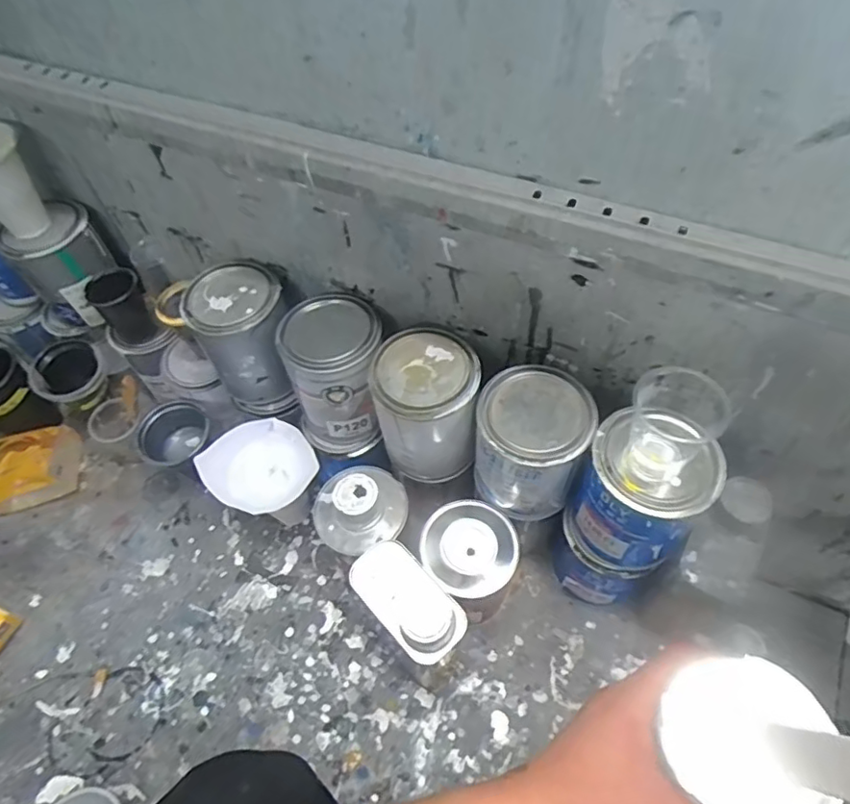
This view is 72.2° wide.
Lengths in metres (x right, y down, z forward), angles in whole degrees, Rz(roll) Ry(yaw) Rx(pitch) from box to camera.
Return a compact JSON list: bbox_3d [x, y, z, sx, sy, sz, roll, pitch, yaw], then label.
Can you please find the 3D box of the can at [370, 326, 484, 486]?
[{"bbox_3d":[0.004,0.007,0.616,0.099,0.136,0.094,-2,56,2],"label":"can"}]

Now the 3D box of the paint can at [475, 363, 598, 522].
[{"bbox_3d":[0.104,0.044,0.581,0.101,0.125,0.101,-2,56,2],"label":"paint can"}]

